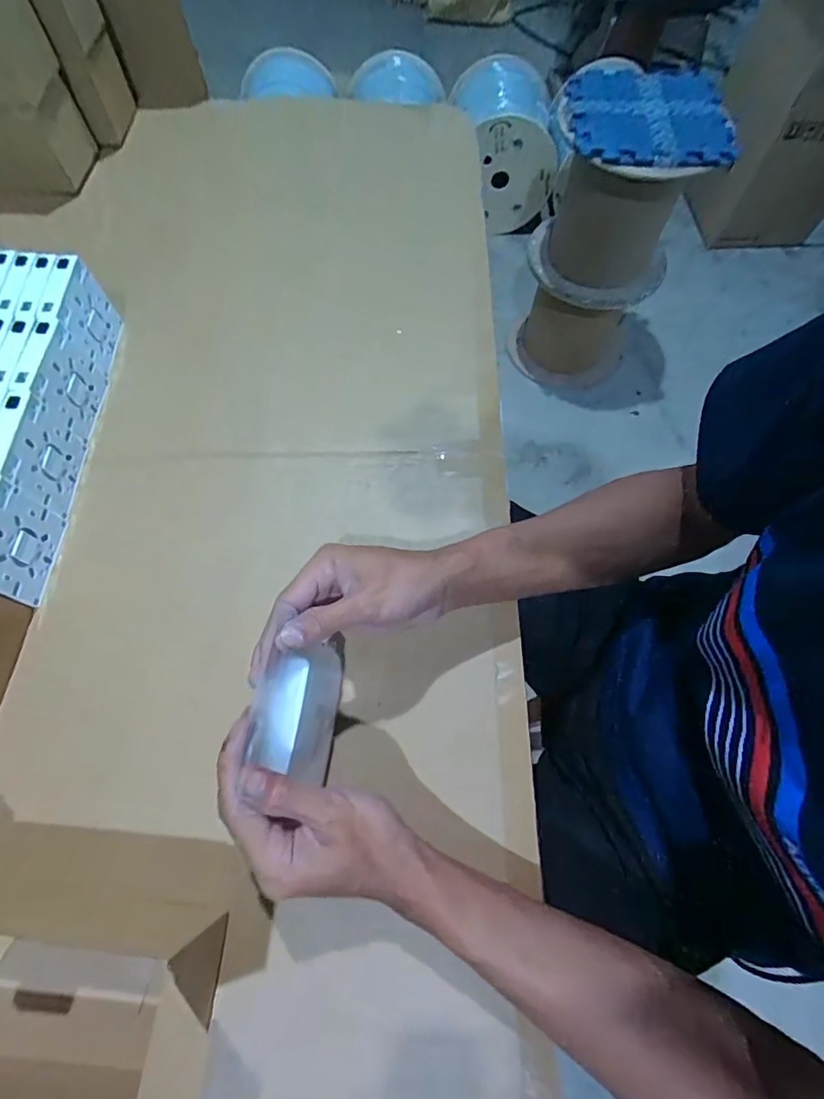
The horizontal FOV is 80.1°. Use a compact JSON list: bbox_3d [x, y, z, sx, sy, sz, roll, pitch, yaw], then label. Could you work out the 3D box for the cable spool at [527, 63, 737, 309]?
[{"bbox_3d":[0.475,-0.824,1.161,0.334,0.383,0.310,-1,69,3],"label":"cable spool"}]

